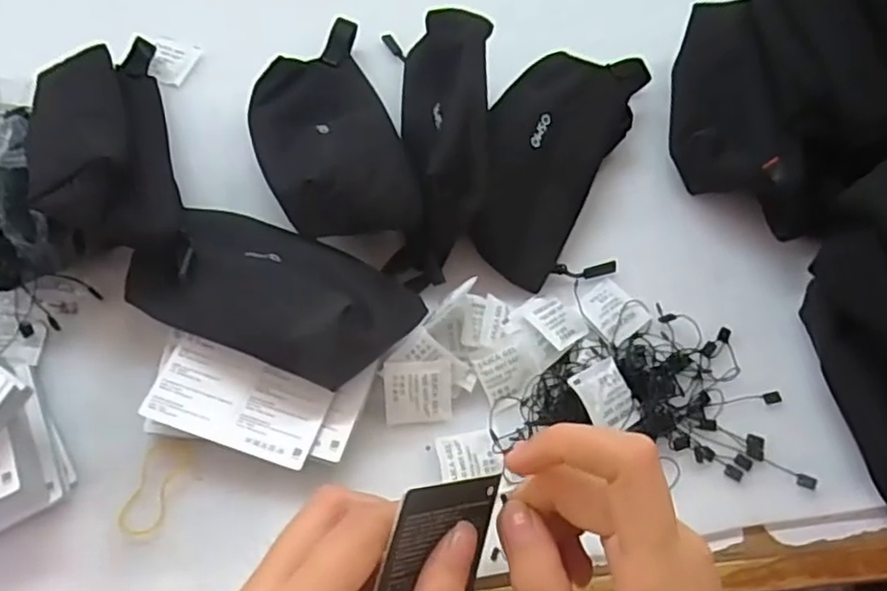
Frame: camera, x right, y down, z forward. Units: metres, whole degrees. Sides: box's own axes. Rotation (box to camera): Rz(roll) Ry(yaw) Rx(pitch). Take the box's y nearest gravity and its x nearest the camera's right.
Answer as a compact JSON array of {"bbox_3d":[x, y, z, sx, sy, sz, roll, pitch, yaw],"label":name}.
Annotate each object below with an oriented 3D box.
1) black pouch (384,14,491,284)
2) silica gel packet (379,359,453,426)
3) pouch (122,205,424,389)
[{"bbox_3d":[-0.004,-0.127,0.475,0.071,0.068,0.225,1,63,-2],"label":"black pouch"},{"bbox_3d":[-0.015,0.058,0.414,0.041,0.004,0.040,-4,103,-7],"label":"silica gel packet"},{"bbox_3d":[-0.105,-0.008,0.407,0.179,0.039,0.093,21,64,8],"label":"pouch"}]

